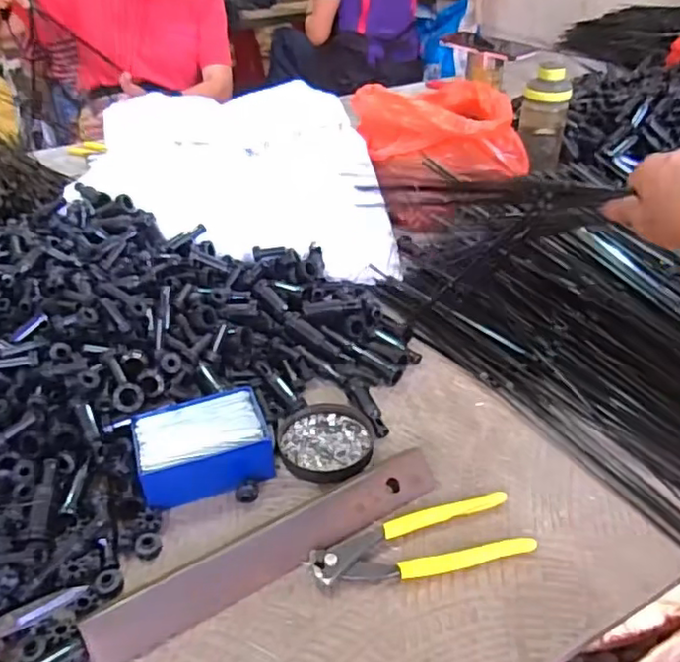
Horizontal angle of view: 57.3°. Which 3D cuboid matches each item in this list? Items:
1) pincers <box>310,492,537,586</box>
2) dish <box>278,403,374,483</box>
[{"bbox_3d":[0.061,0.162,0.482,0.165,0.014,0.057,-9,37,-9],"label":"pincers"},{"bbox_3d":[-0.014,0.101,0.572,0.086,0.012,0.085,-1,36,1],"label":"dish"}]

